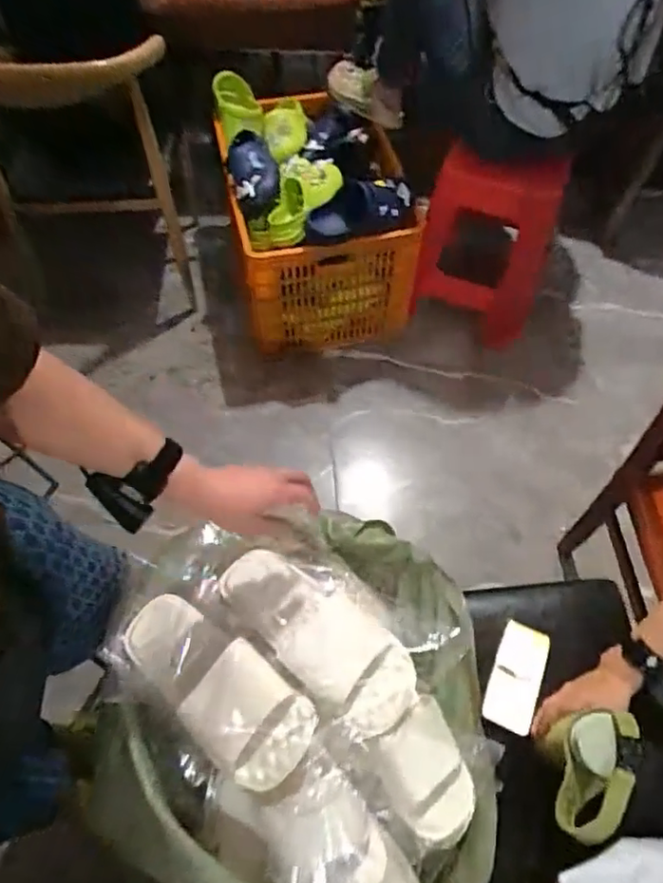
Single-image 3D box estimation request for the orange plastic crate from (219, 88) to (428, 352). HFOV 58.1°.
[{"bbox_3d":[-0.052,-0.650,1.779,0.468,0.504,0.625,-10,60,-8],"label":"orange plastic crate"}]

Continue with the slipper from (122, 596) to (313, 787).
[{"bbox_3d":[-0.142,0.268,0.671,0.271,0.059,0.106,24,59,35],"label":"slipper"}]

